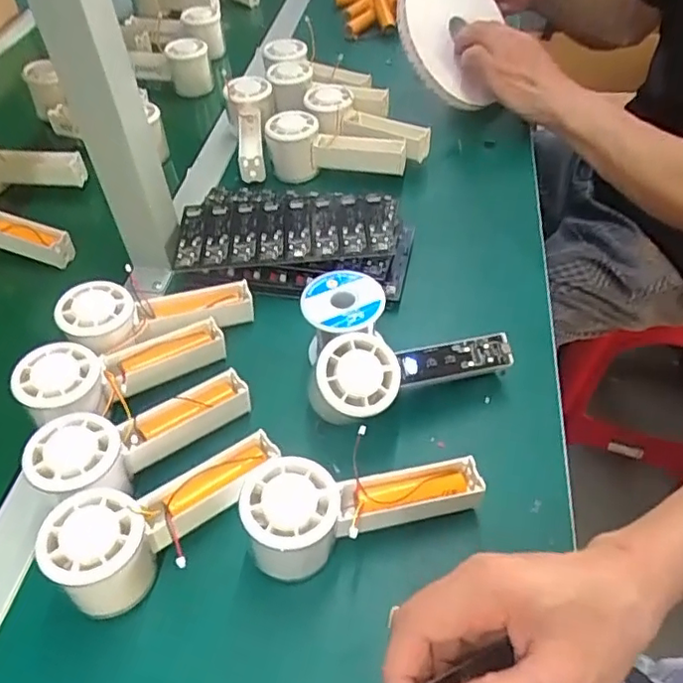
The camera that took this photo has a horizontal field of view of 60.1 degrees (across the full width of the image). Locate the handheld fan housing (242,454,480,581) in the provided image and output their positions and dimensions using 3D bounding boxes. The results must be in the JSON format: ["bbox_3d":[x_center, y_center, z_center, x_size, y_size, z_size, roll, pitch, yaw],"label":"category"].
[{"bbox_3d":[0.013,0.108,0.373,0.152,0.054,0.063,-4,48,-19],"label":"handheld fan housing"}]

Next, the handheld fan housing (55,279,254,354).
[{"bbox_3d":[-0.149,-0.026,0.482,0.147,0.031,0.046,-7,48,-21],"label":"handheld fan housing"}]

